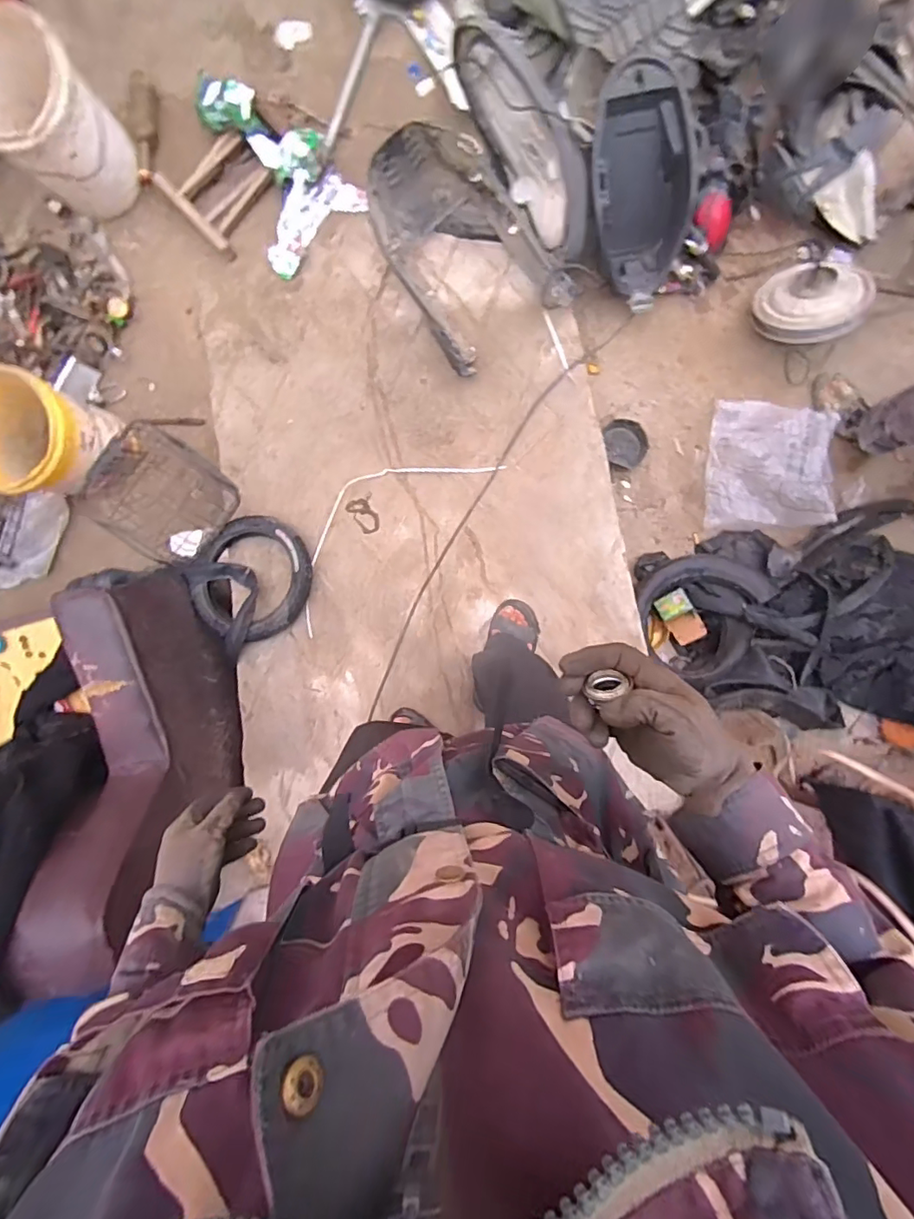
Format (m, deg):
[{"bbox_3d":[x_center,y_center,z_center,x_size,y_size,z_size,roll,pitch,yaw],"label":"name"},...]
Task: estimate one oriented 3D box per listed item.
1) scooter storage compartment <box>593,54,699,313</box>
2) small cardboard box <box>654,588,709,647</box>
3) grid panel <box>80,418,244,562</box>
[{"bbox_3d":[0.473,-1.055,1.381,0.258,0.142,0.499,-9,120,5],"label":"scooter storage compartment"},{"bbox_3d":[0.646,0.026,1.558,0.095,0.058,0.169,-33,94,9],"label":"small cardboard box"},{"bbox_3d":[-0.771,-0.296,1.433,0.096,0.321,0.295,20,73,37],"label":"grid panel"}]

